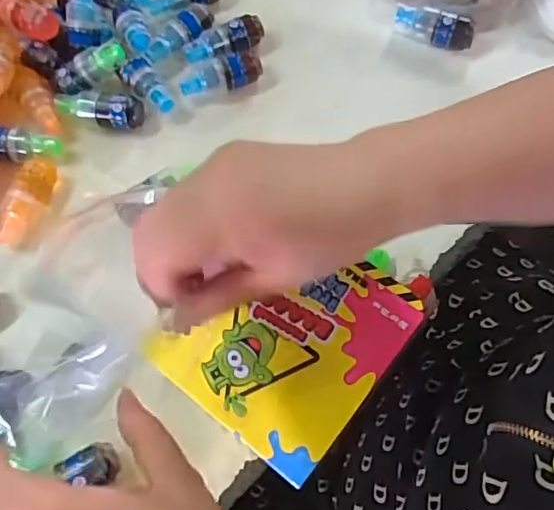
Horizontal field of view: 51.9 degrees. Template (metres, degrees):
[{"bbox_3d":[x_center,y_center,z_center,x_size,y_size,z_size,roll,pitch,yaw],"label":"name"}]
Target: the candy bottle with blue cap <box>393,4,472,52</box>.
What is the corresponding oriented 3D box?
[{"bbox_3d":[0.148,-0.215,0.538,0.074,0.025,0.024,17,69,11],"label":"candy bottle with blue cap"}]

